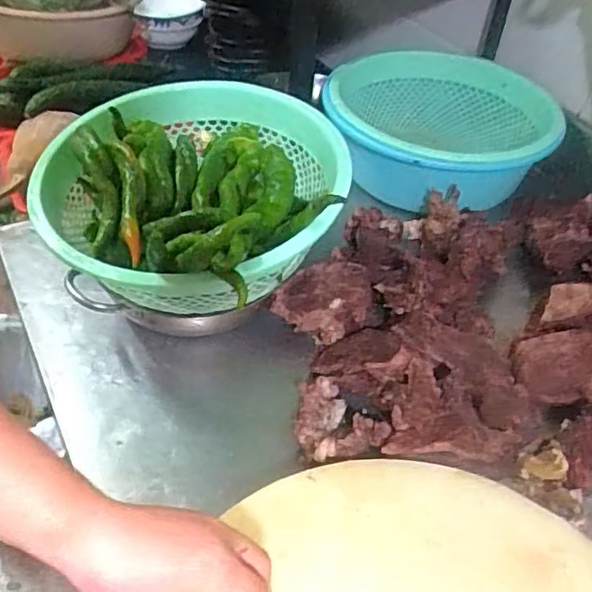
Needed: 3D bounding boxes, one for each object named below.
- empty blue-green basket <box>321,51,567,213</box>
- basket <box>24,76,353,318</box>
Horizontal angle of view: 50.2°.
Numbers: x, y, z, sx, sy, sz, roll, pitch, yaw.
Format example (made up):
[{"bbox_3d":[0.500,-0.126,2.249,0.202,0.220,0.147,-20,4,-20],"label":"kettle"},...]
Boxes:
[{"bbox_3d":[0.211,-0.253,0.964,0.318,0.126,0.273,14,45,9],"label":"empty blue-green basket"},{"bbox_3d":[-0.109,-0.113,0.667,0.305,0.106,0.314,2,44,-2],"label":"basket"}]

